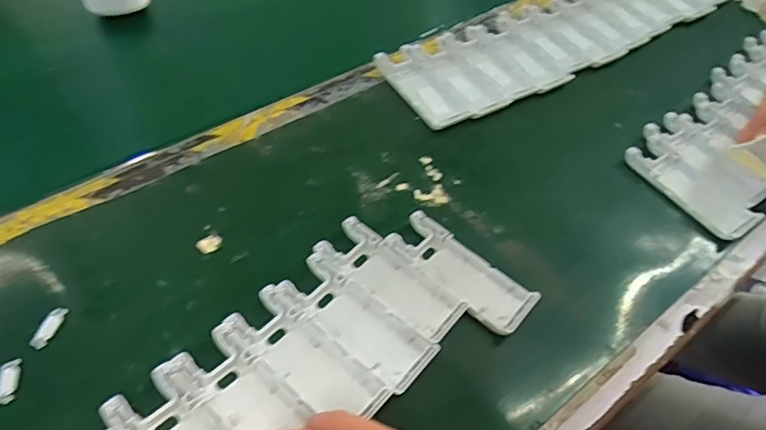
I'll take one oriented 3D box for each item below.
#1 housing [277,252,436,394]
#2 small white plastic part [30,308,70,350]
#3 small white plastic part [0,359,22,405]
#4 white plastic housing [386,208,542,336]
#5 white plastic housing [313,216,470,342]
[{"bbox_3d":[-0.017,0.067,0.340,0.103,0.010,0.040,36,58,21],"label":"housing"},{"bbox_3d":[-0.200,0.067,0.320,0.010,0.004,0.026,18,53,8],"label":"small white plastic part"},{"bbox_3d":[-0.212,0.094,0.302,0.011,0.004,0.025,-7,54,-10],"label":"small white plastic part"},{"bbox_3d":[0.054,0.039,0.372,0.104,0.011,0.040,37,58,21],"label":"white plastic housing"},{"bbox_3d":[0.005,0.043,0.362,0.103,0.010,0.040,35,57,20],"label":"white plastic housing"}]

